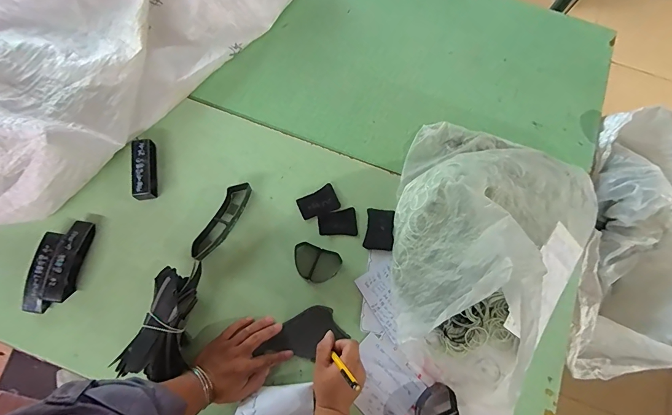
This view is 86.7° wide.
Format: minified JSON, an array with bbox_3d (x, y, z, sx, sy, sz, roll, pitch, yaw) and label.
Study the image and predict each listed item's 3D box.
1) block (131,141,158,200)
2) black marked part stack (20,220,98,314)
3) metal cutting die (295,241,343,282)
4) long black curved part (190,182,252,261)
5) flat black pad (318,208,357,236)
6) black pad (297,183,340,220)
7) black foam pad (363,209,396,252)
[{"bbox_3d":[-0.356,-0.072,0.661,0.033,0.032,0.111,-8,75,-4],"label":"block"},{"bbox_3d":[-0.475,0.099,0.608,0.064,0.033,0.159,11,74,1],"label":"black marked part stack"},{"bbox_3d":[-0.036,0.102,0.641,0.084,0.014,0.059,19,75,4],"label":"metal cutting die"},{"bbox_3d":[-0.204,0.026,0.646,0.037,0.035,0.152,27,75,6],"label":"long black curved part"},{"bbox_3d":[0.003,0.029,0.667,0.070,0.005,0.050,-5,74,-3],"label":"flat black pad"},{"bbox_3d":[-0.034,-0.009,0.676,0.073,0.004,0.051,-23,76,-8],"label":"black pad"},{"bbox_3d":[0.080,0.041,0.662,0.051,0.009,0.075,5,74,0],"label":"black foam pad"}]

